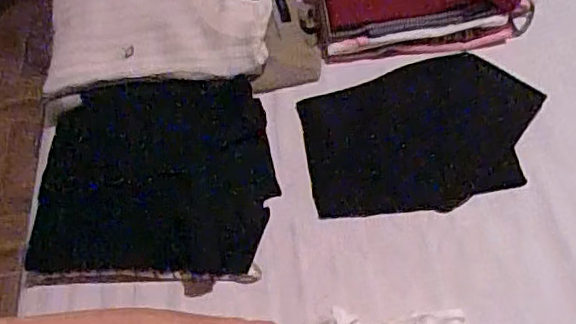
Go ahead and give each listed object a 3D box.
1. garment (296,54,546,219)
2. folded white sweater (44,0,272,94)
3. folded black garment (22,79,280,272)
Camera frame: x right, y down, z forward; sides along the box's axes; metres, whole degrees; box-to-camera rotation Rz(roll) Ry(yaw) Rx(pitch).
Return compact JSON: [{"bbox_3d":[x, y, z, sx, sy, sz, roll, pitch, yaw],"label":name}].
[{"bbox_3d":[0.150,-0.033,0.659,0.262,0.044,0.180,-10,53,-2],"label":"garment"},{"bbox_3d":[-0.162,-0.200,0.769,0.274,0.077,0.242,-4,53,2],"label":"folded white sweater"},{"bbox_3d":[-0.143,0.008,0.654,0.254,0.034,0.237,-2,51,4],"label":"folded black garment"}]

